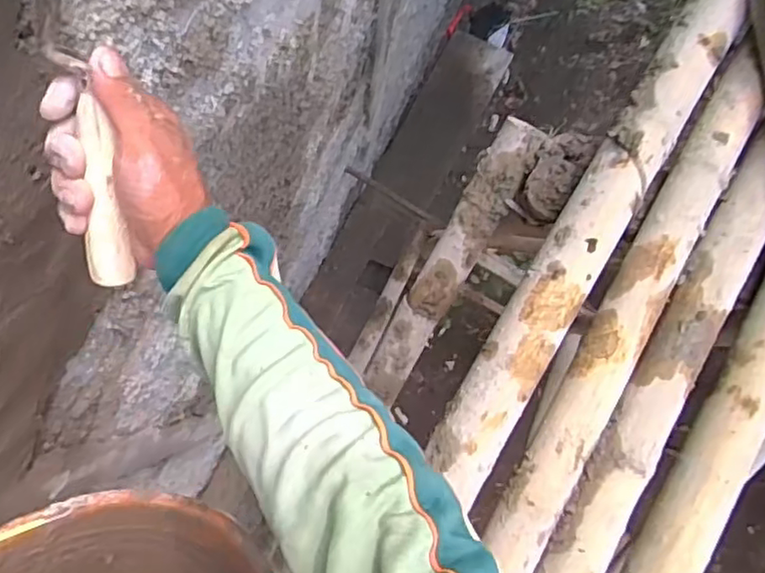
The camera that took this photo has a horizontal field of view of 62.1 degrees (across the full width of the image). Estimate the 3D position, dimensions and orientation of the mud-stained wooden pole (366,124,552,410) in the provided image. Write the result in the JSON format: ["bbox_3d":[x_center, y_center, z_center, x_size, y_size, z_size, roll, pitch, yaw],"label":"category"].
[{"bbox_3d":[0.084,-0.018,0.832,0.057,0.029,0.418,27,118,0],"label":"mud-stained wooden pole"}]

